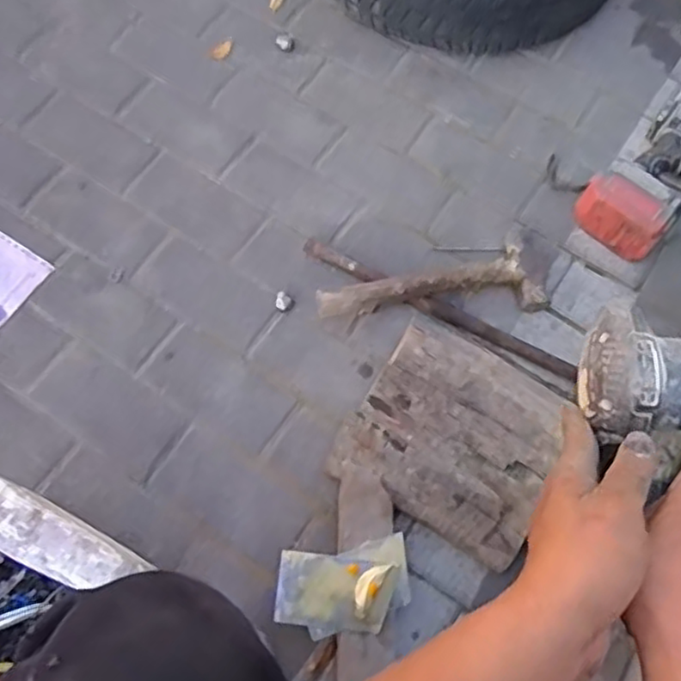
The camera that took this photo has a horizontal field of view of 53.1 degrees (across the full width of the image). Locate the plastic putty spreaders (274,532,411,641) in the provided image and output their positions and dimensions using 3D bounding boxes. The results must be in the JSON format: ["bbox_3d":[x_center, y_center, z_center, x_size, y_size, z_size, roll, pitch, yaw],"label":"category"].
[{"bbox_3d":[0.003,0.269,0.742,0.145,0.029,0.091,-7,68,-4],"label":"plastic putty spreaders"}]

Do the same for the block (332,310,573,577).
[{"bbox_3d":[0.144,0.108,0.836,0.231,0.074,0.240,28,70,10],"label":"block"}]

